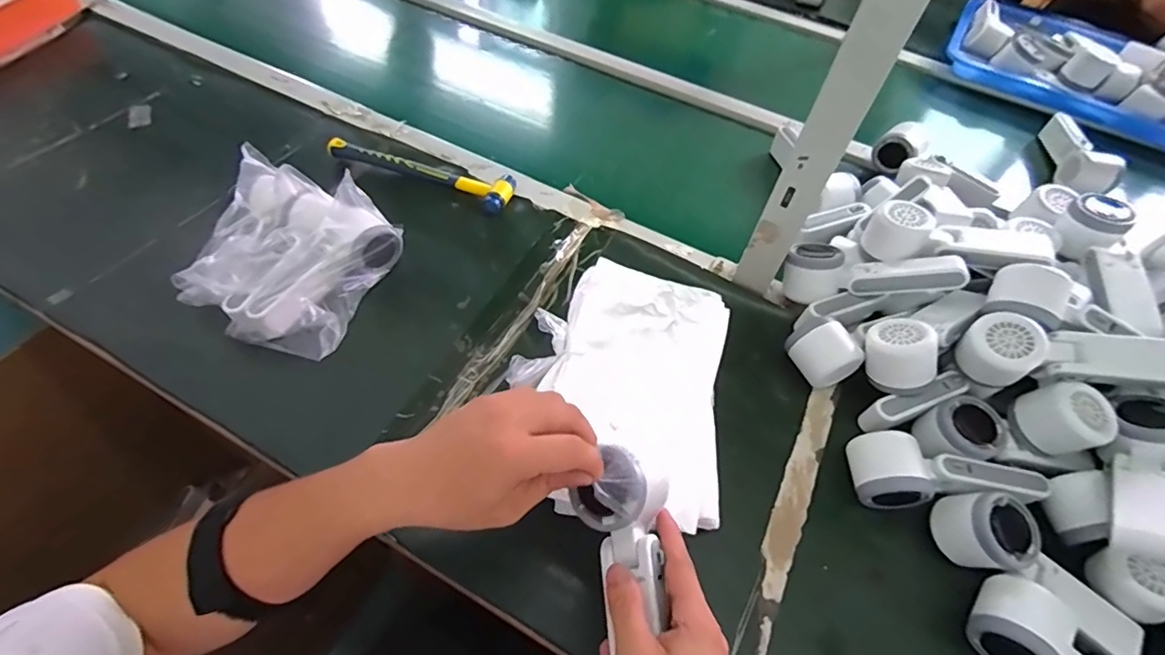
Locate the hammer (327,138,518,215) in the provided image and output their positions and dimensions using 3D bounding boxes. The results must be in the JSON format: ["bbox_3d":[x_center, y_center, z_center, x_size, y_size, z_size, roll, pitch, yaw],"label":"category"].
[{"bbox_3d":[-0.199,-0.203,0.669,0.231,0.032,0.060,21,56,9],"label":"hammer"}]

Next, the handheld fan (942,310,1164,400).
[{"bbox_3d":[0.434,0.027,0.473,0.169,0.065,0.051,2,54,21],"label":"handheld fan"}]

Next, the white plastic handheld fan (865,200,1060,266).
[{"bbox_3d":[0.386,-0.087,0.555,0.165,0.046,0.058,20,56,8],"label":"white plastic handheld fan"}]

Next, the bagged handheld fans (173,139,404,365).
[{"bbox_3d":[-0.305,-0.072,0.548,0.167,0.086,0.178,20,56,8],"label":"bagged handheld fans"}]

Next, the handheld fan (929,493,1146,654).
[{"bbox_3d":[0.370,0.198,0.423,0.058,0.051,0.165,-38,66,-26],"label":"handheld fan"}]

